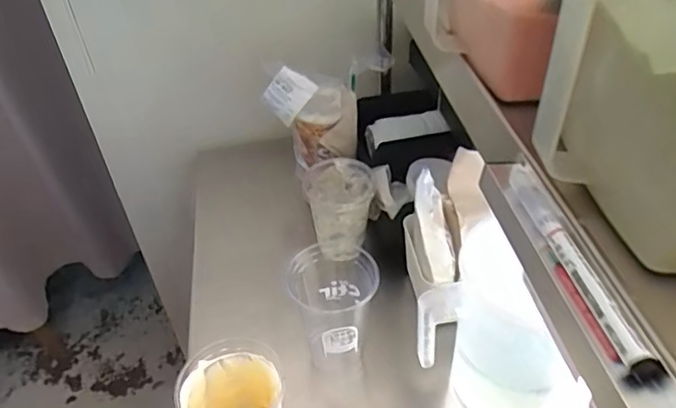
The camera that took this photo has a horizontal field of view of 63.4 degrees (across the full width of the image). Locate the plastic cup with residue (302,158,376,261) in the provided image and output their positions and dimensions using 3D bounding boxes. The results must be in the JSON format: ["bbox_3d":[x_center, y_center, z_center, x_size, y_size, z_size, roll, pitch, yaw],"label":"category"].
[{"bbox_3d":[0.004,0.007,0.749,0.090,0.113,0.084,-2,42,2],"label":"plastic cup with residue"}]

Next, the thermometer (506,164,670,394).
[{"bbox_3d":[0.122,0.030,0.290,0.018,0.021,0.142,-11,43,-8],"label":"thermometer"}]

